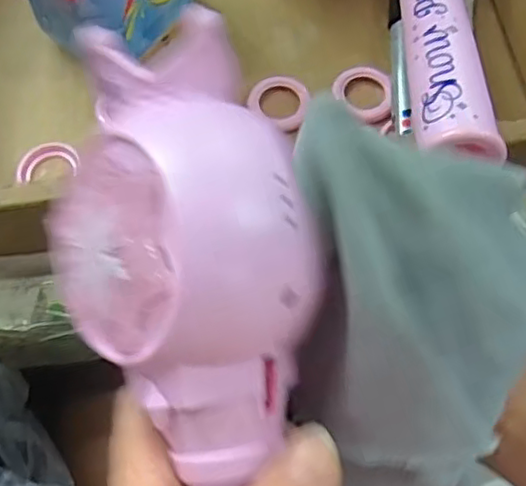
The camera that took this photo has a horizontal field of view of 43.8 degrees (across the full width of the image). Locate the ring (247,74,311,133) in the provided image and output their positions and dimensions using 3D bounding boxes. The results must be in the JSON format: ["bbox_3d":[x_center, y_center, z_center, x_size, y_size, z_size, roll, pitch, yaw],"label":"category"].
[{"bbox_3d":[0.012,-0.083,0.382,0.033,0.010,0.029,37,73,15],"label":"ring"}]

